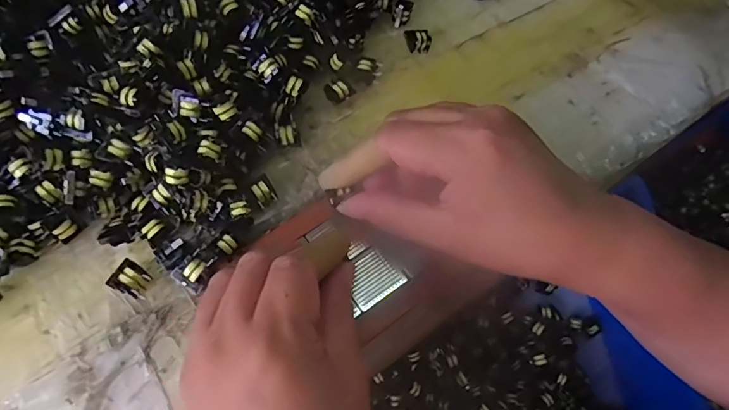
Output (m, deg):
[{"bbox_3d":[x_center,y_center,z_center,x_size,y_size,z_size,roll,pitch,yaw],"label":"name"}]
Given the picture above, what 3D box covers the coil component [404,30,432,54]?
[{"bbox_3d":[0.035,-0.107,0.302,0.015,0.011,0.013,-2,63,-5],"label":"coil component"}]

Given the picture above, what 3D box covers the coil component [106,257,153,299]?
[{"bbox_3d":[-0.111,0.036,0.222,0.015,0.012,0.015,25,64,9],"label":"coil component"}]

